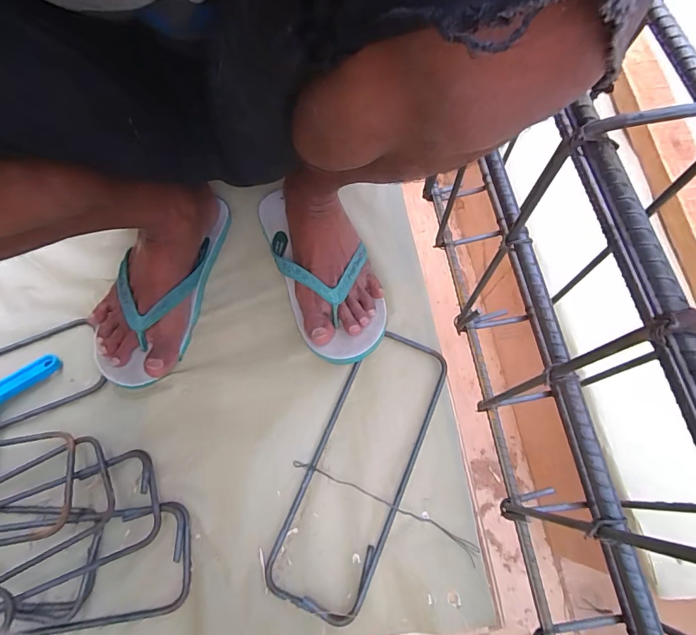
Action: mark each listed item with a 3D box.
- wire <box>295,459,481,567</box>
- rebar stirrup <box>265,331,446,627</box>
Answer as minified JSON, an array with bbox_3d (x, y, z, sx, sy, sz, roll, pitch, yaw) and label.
[{"bbox_3d":[0.037,0.195,0.431,0.207,0.010,0.018,26,69,9],"label":"wire"},{"bbox_3d":[0.017,0.150,0.445,0.104,0.014,0.294,23,69,8],"label":"rebar stirrup"}]

